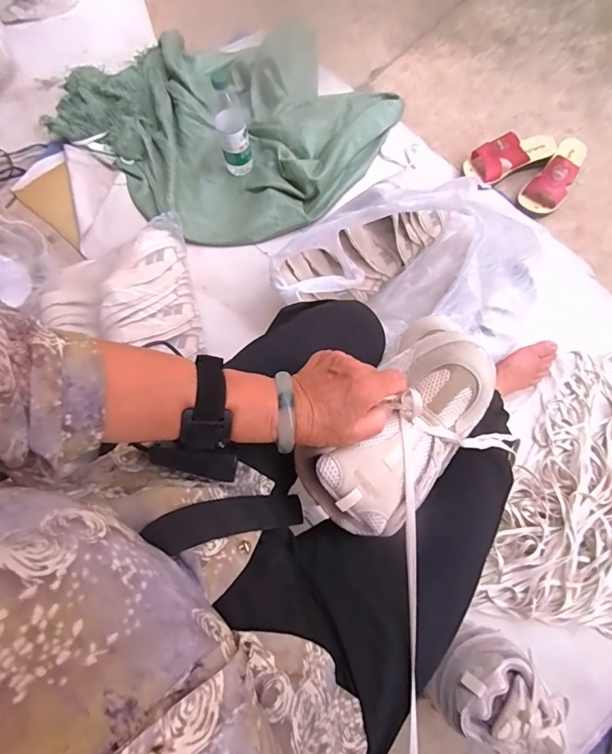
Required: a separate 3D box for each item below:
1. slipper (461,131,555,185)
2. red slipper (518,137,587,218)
[{"bbox_3d":[0.464,-0.507,0.970,0.220,0.075,0.088,-27,76,-9],"label":"slipper"},{"bbox_3d":[0.572,-0.456,0.960,0.086,0.074,0.217,40,76,10],"label":"red slipper"}]

